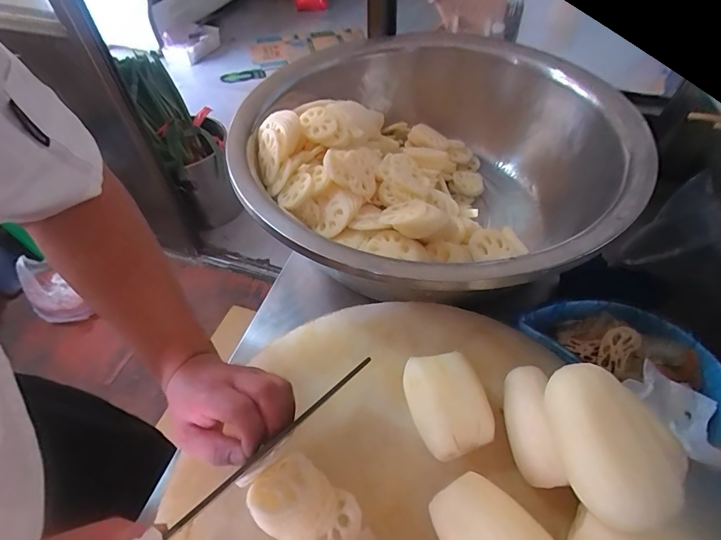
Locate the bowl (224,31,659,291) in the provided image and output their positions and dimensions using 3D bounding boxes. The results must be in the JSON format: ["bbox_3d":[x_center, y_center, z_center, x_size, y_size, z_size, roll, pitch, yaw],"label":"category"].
[{"bbox_3d":[0.093,-0.148,0.598,0.503,0.198,0.514,-1,51,1],"label":"bowl"}]

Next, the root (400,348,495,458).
[{"bbox_3d":[0.083,0.132,0.395,0.069,0.058,0.095,-14,52,-9],"label":"root"}]

